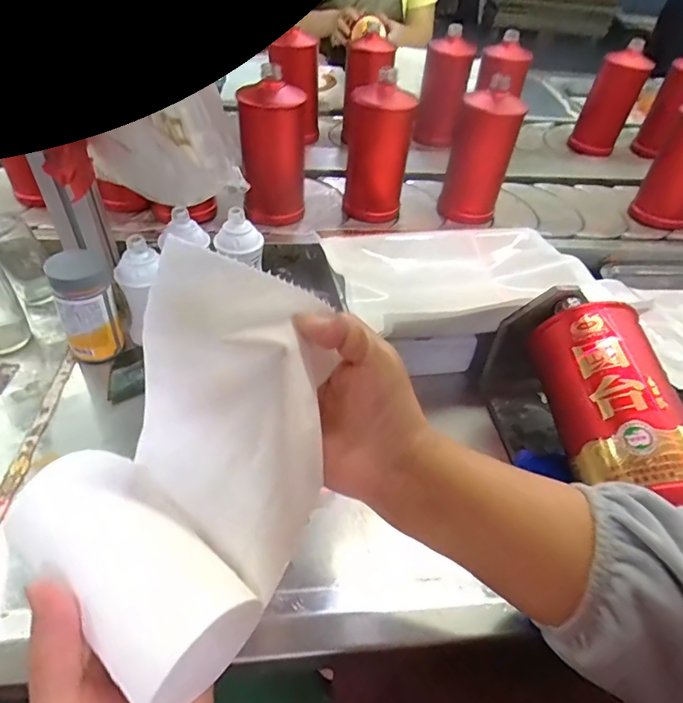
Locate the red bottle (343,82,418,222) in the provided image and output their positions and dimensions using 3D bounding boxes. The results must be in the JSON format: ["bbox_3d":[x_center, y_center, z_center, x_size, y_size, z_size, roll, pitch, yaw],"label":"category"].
[{"bbox_3d":[0.050,-0.278,0.662,0.088,0.164,0.073,6,45,0],"label":"red bottle"}]

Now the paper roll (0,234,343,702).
[{"bbox_3d":[-0.076,0.047,0.234,0.123,0.142,0.160,27,49,19],"label":"paper roll"}]

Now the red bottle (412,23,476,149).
[{"bbox_3d":[0.189,-0.483,0.870,0.081,0.182,0.097,12,45,5],"label":"red bottle"}]

